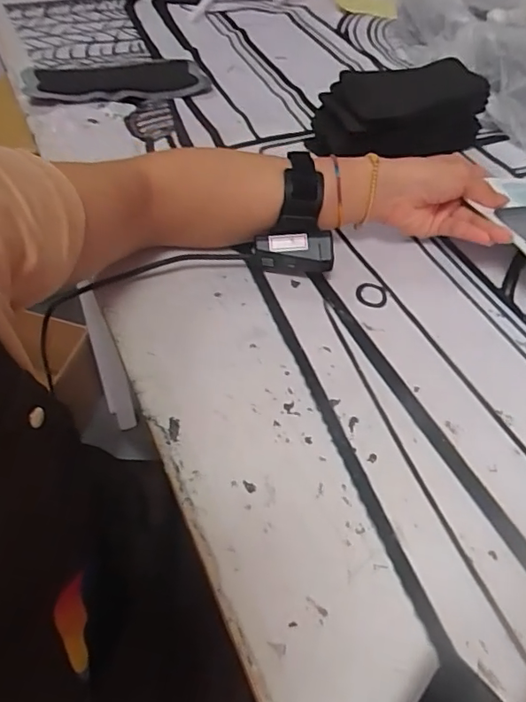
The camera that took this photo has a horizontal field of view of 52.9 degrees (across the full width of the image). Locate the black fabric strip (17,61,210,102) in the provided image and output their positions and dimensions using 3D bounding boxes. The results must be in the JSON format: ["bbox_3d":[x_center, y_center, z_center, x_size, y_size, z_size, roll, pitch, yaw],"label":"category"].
[{"bbox_3d":[-0.193,-0.358,0.703,0.234,0.014,0.121,-15,49,-20],"label":"black fabric strip"}]

